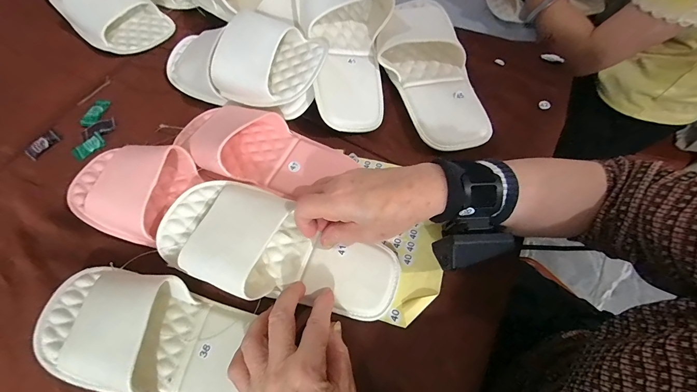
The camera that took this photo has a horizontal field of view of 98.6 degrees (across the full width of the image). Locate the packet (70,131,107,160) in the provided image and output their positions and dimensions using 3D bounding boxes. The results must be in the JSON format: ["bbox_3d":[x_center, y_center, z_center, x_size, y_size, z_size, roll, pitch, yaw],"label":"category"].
[{"bbox_3d":[-0.335,-0.063,0.386,0.038,0.008,0.022,-36,68,-13],"label":"packet"}]

